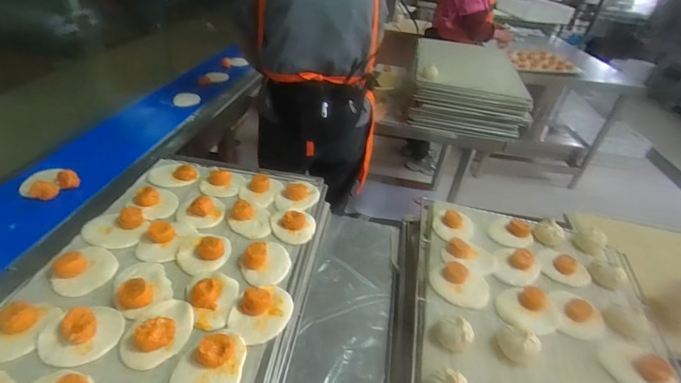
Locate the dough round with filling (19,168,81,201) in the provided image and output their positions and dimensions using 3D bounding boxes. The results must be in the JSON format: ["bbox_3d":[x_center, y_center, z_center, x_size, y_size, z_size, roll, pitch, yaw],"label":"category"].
[{"bbox_3d":[-0.634,-0.021,0.767,0.091,0.026,0.094,27,41,23],"label":"dough round with filling"}]

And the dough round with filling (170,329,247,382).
[{"bbox_3d":[-0.173,0.229,0.463,0.078,0.026,0.107,22,39,17],"label":"dough round with filling"}]

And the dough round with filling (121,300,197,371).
[{"bbox_3d":[-0.260,0.191,0.497,0.082,0.032,0.098,18,38,13],"label":"dough round with filling"}]

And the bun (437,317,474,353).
[{"bbox_3d":[0.174,0.213,0.535,0.051,0.039,0.052,-22,46,-34],"label":"bun"}]

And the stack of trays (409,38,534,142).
[{"bbox_3d":[0.508,-0.428,1.450,0.423,0.228,0.447,12,37,4],"label":"stack of trays"}]

